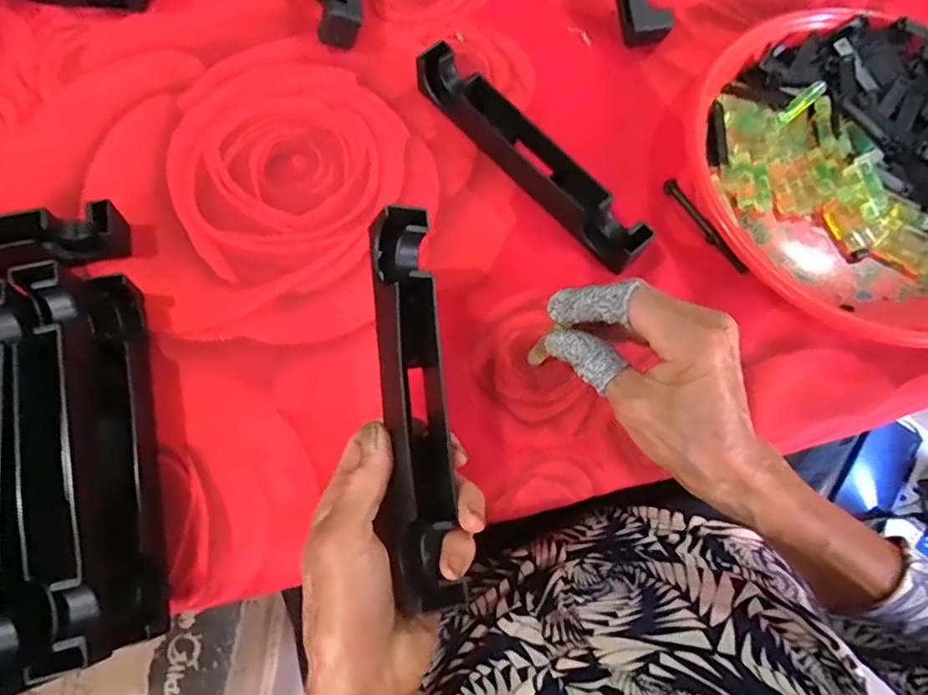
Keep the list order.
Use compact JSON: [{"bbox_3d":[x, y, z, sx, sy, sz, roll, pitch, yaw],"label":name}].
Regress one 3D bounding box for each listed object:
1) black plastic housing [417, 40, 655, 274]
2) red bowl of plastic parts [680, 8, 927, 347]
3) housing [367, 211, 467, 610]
[{"bbox_3d":[0.043,-0.126,0.394,0.027,0.030,0.192,-39,77,-14],"label":"black plastic housing"},{"bbox_3d":[0.277,-0.119,0.402,0.252,0.037,0.241,1,71,-2],"label":"red bowl of plastic parts"},{"bbox_3d":[-0.026,0.026,0.299,0.033,0.029,0.189,-4,77,-4],"label":"housing"}]

